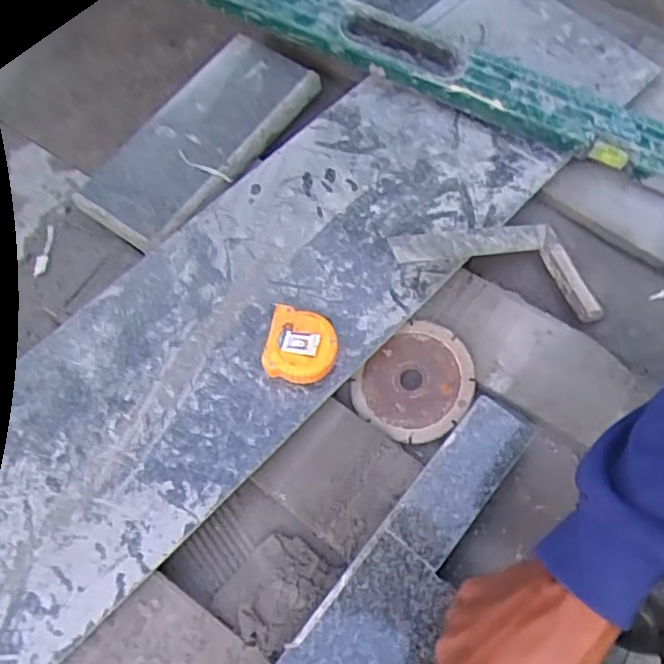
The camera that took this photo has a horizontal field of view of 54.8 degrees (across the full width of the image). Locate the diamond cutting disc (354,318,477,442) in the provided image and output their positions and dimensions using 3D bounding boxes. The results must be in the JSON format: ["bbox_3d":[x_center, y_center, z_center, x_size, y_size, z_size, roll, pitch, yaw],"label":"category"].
[{"bbox_3d":[0.073,0.044,0.555,0.105,0.008,0.090,-46,71,-1],"label":"diamond cutting disc"}]

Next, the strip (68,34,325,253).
[{"bbox_3d":[-0.127,-0.191,0.625,0.107,0.022,0.245,35,71,13],"label":"strip"}]

